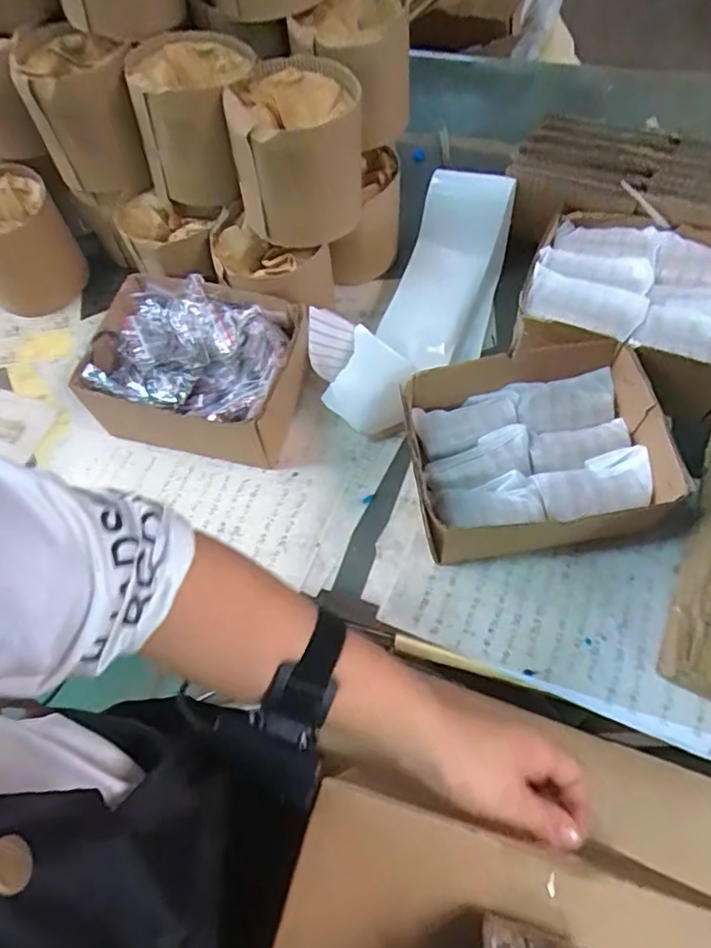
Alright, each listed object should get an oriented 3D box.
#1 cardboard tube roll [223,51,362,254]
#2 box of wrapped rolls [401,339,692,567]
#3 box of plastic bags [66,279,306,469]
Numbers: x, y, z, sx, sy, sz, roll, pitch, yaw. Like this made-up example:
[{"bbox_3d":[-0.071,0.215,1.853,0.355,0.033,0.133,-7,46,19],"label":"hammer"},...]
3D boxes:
[{"bbox_3d":[-0.054,-0.301,0.549,0.120,0.118,0.123,-6,65,1],"label":"cardboard tube roll"},{"bbox_3d":[0.155,-0.025,0.518,0.213,0.084,0.183,-7,65,0],"label":"box of wrapped rolls"},{"bbox_3d":[-0.152,-0.101,0.578,0.200,0.088,0.153,14,67,10],"label":"box of plastic bags"}]

